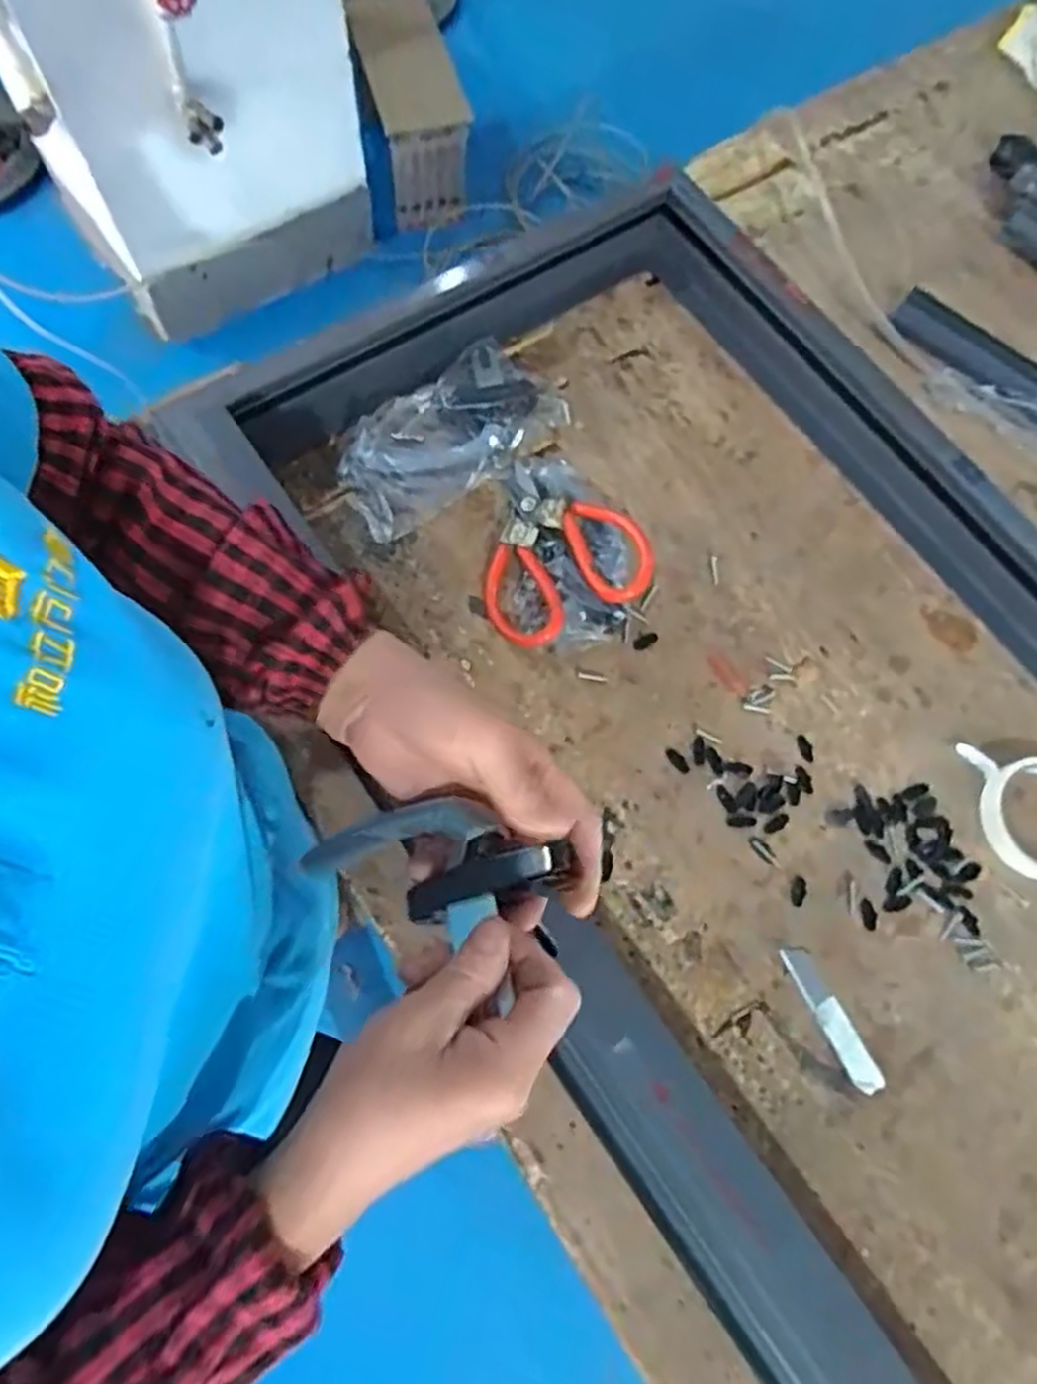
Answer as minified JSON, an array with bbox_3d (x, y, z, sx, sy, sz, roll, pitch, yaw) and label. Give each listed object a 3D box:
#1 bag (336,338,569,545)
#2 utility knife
[{"bbox_3d":[-0.061,-0.217,0.675,0.108,0.040,0.199,44,74,11],"label":"bag"},{"bbox_3d":[0.221,0.230,0.551,0.021,0.004,0.103,-25,75,-11],"label":"utility knife"}]

